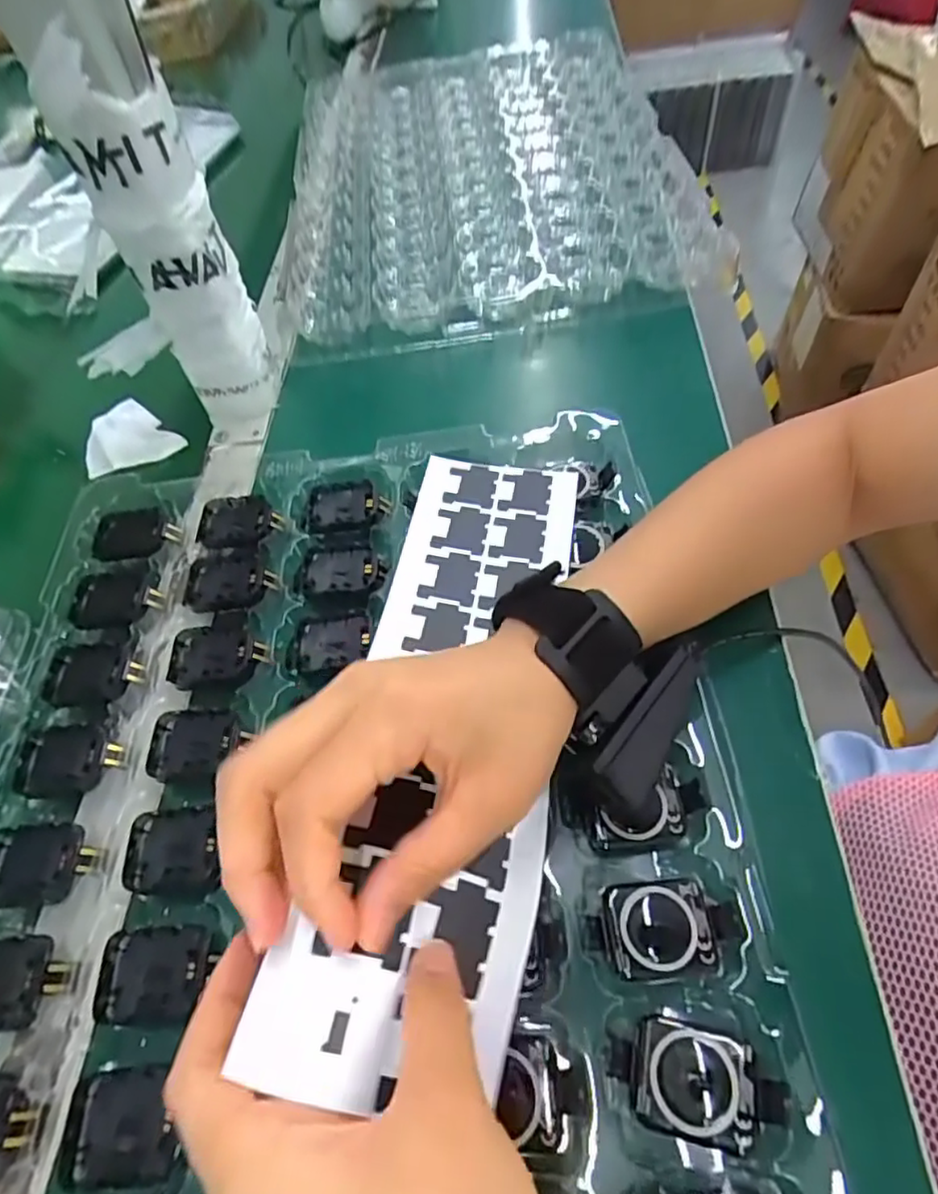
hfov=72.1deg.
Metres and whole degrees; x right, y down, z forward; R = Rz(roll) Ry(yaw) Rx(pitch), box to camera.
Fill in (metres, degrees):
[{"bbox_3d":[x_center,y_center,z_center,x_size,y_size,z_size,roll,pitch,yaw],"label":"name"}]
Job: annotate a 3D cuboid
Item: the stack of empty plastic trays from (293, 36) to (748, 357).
[{"bbox_3d":[0.015,-0.412,0.599,0.344,0.032,0.481,-7,57,0],"label":"stack of empty plastic trays"}]

